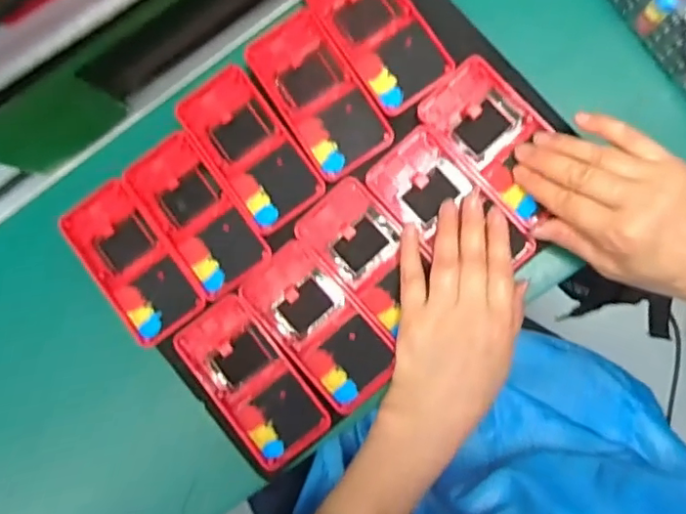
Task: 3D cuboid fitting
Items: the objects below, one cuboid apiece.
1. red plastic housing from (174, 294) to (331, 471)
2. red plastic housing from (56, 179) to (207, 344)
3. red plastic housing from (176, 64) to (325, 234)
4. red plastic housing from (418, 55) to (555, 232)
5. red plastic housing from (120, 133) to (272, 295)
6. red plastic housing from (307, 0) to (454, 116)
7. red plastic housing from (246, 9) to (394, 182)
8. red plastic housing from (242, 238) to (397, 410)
[{"bbox_3d":[-0.069,0.092,0.431,0.063,0.014,0.123,-39,89,5],"label":"red plastic housing"},{"bbox_3d":[-0.161,0.003,0.444,0.063,0.017,0.121,-36,89,5],"label":"red plastic housing"},{"bbox_3d":[-0.071,-0.083,0.437,0.058,0.012,0.121,-36,89,5],"label":"red plastic housing"},{"bbox_3d":[0.115,-0.087,0.421,0.064,0.015,0.116,-44,88,5],"label":"red plastic housing"},{"bbox_3d":[-0.111,-0.032,0.442,0.059,0.021,0.118,-37,89,5],"label":"red plastic housing"},{"bbox_3d":[0.025,-0.171,0.433,0.061,0.021,0.126,-33,89,5],"label":"red plastic housing"},{"bbox_3d":[-0.018,-0.122,0.433,0.058,0.020,0.124,-33,89,5],"label":"red plastic housing"},{"bbox_3d":[-0.016,0.051,0.427,0.061,0.016,0.123,-41,88,5],"label":"red plastic housing"}]

